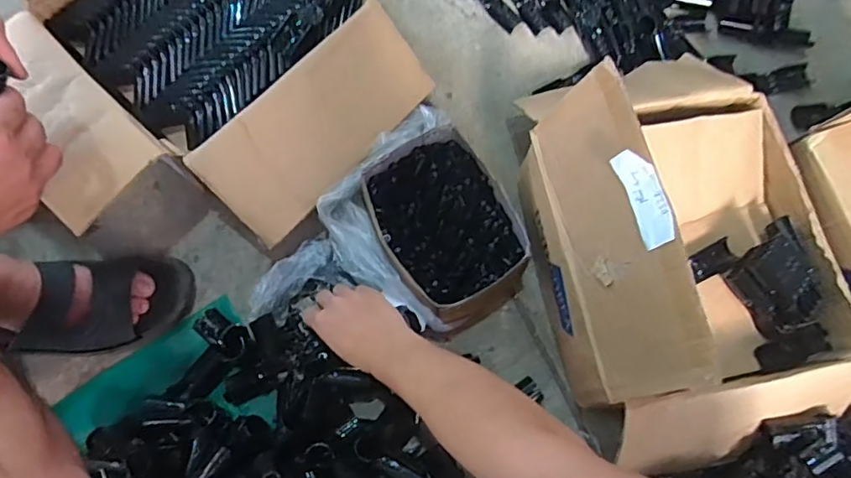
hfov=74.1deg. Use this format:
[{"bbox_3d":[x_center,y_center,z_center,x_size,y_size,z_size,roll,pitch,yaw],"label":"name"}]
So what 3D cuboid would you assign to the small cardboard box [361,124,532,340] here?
[{"bbox_3d":[0.024,-0.013,0.698,0.159,0.082,0.226,-28,77,-10],"label":"small cardboard box"}]

